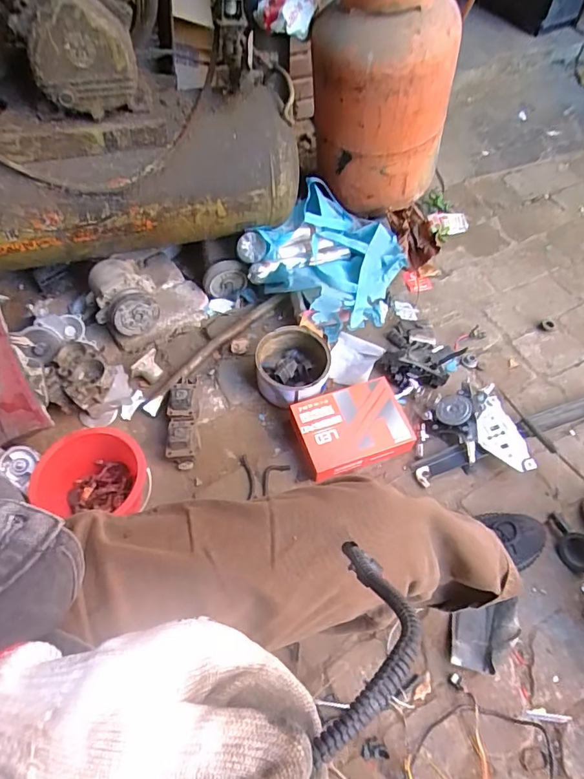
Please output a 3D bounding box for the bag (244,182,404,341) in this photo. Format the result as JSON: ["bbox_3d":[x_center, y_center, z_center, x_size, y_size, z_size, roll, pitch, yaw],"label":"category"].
[{"bbox_3d":[0.095,-0.309,1.130,0.317,0.147,0.326,26,63,14],"label":"bag"}]

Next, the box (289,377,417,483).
[{"bbox_3d":[0.122,0.075,0.941,0.210,0.044,0.160,-20,57,-8],"label":"box"}]

